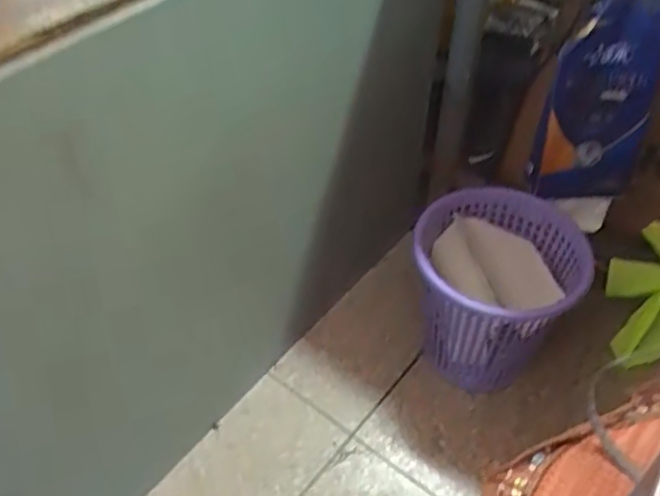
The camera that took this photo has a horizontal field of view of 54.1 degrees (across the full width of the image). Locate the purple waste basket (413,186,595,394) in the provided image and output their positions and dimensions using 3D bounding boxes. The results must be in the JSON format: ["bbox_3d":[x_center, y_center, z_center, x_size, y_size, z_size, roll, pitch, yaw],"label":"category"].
[{"bbox_3d":[0.275,0.079,1.122,0.254,0.259,0.259,0,47,0],"label":"purple waste basket"}]

